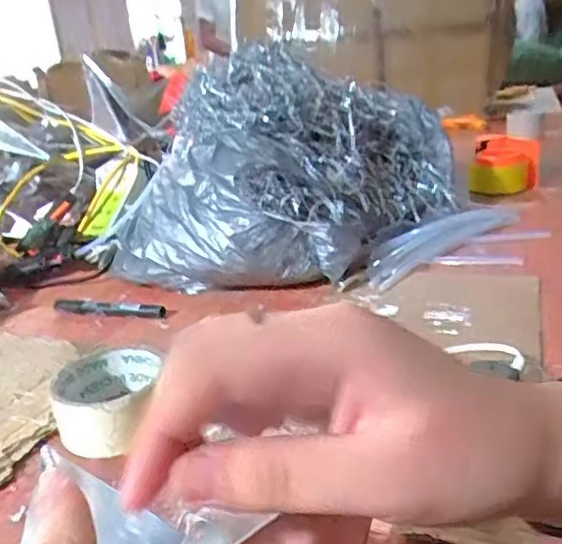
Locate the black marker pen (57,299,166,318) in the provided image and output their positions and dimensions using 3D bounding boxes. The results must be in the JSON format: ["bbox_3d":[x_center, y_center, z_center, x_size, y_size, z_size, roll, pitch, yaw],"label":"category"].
[{"bbox_3d":[-0.188,0.039,0.649,0.139,0.012,0.012,2,22,20],"label":"black marker pen"}]

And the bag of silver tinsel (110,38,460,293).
[{"bbox_3d":[0.025,-0.143,0.757,0.282,0.225,0.422,10,26,37],"label":"bag of silver tinsel"}]

